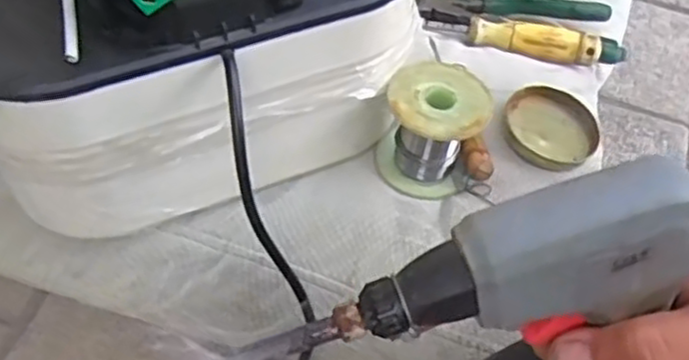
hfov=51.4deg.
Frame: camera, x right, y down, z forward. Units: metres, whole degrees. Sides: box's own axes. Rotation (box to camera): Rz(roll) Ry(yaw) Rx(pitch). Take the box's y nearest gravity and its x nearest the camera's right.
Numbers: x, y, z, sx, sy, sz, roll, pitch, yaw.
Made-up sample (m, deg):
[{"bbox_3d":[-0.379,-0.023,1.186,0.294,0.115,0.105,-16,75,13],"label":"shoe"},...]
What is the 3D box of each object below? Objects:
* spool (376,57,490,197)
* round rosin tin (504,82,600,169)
[{"bbox_3d":[0.056,-0.033,0.470,0.061,0.061,0.066,24,58,11],"label":"spool"},{"bbox_3d":[0.143,-0.036,0.498,0.065,0.011,0.068,26,58,12],"label":"round rosin tin"}]

